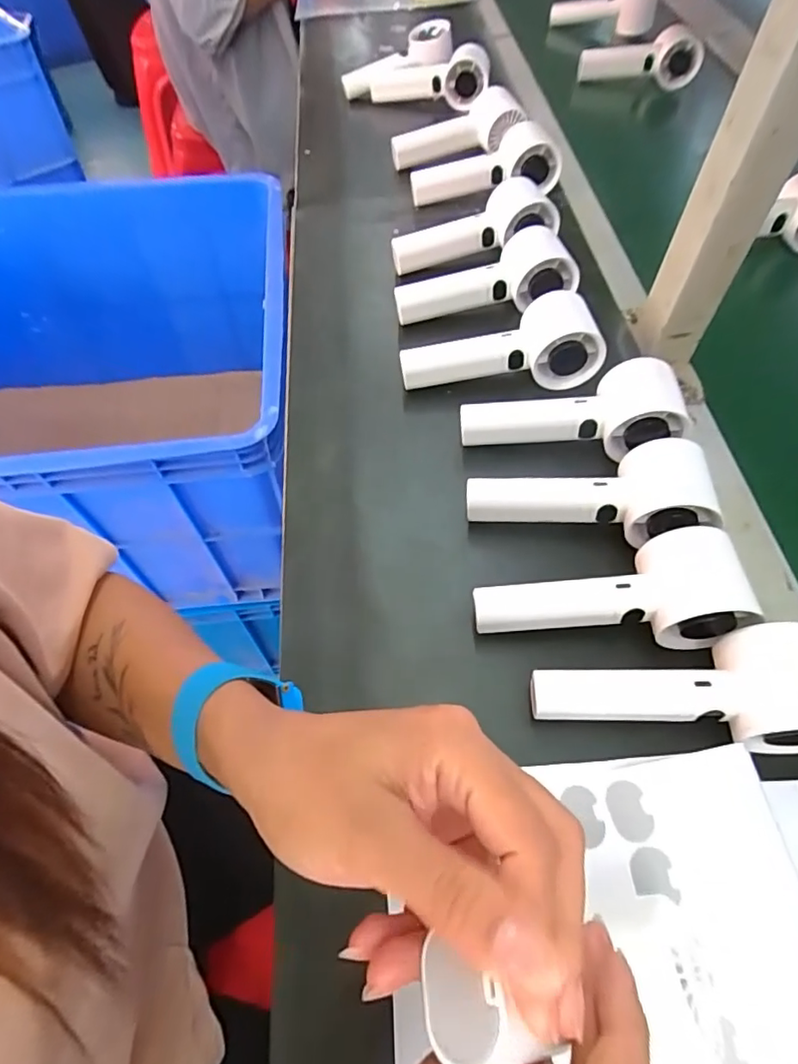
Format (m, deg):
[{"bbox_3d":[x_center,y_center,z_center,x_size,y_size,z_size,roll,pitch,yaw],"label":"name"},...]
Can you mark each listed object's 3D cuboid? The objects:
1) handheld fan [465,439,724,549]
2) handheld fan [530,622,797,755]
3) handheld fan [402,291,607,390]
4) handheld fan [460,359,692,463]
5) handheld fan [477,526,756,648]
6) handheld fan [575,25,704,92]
[{"bbox_3d":[0.121,-0.023,0.373,0.150,0.061,0.060,4,58,5],"label":"handheld fan"},{"bbox_3d":[0.153,0.085,0.303,0.157,0.062,0.057,2,58,4],"label":"handheld fan"},{"bbox_3d":[0.079,-0.146,0.448,0.155,0.059,0.056,-6,58,-1],"label":"handheld fan"},{"bbox_3d":[0.123,-0.081,0.406,0.152,0.055,0.059,-5,58,-1],"label":"handheld fan"},{"bbox_3d":[0.120,0.036,0.336,0.147,0.060,0.058,2,58,3],"label":"handheld fan"},{"bbox_3d":[0.331,-0.655,0.771,0.163,0.058,0.046,6,58,3],"label":"handheld fan"}]

